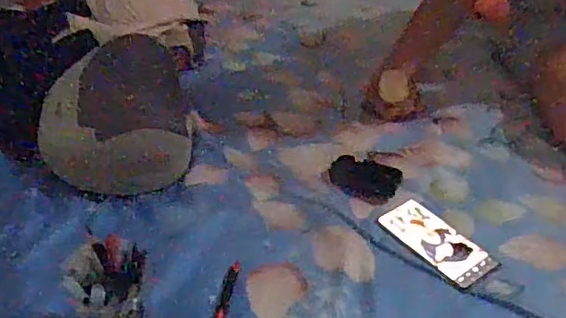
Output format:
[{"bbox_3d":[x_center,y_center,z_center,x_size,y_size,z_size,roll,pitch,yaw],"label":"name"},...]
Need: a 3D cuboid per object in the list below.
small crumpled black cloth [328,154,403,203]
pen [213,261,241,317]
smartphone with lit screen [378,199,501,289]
[{"bbox_3d":[0.124,0.031,0.903,0.116,0.018,0.082,21,44,26],"label":"small crumpled black cloth"},{"bbox_3d":[-0.074,0.182,0.706,0.016,0.008,0.141,4,39,8],"label":"pen"},{"bbox_3d":[0.208,0.111,0.786,0.074,0.005,0.160,-23,44,-25],"label":"smartphone with lit screen"}]

